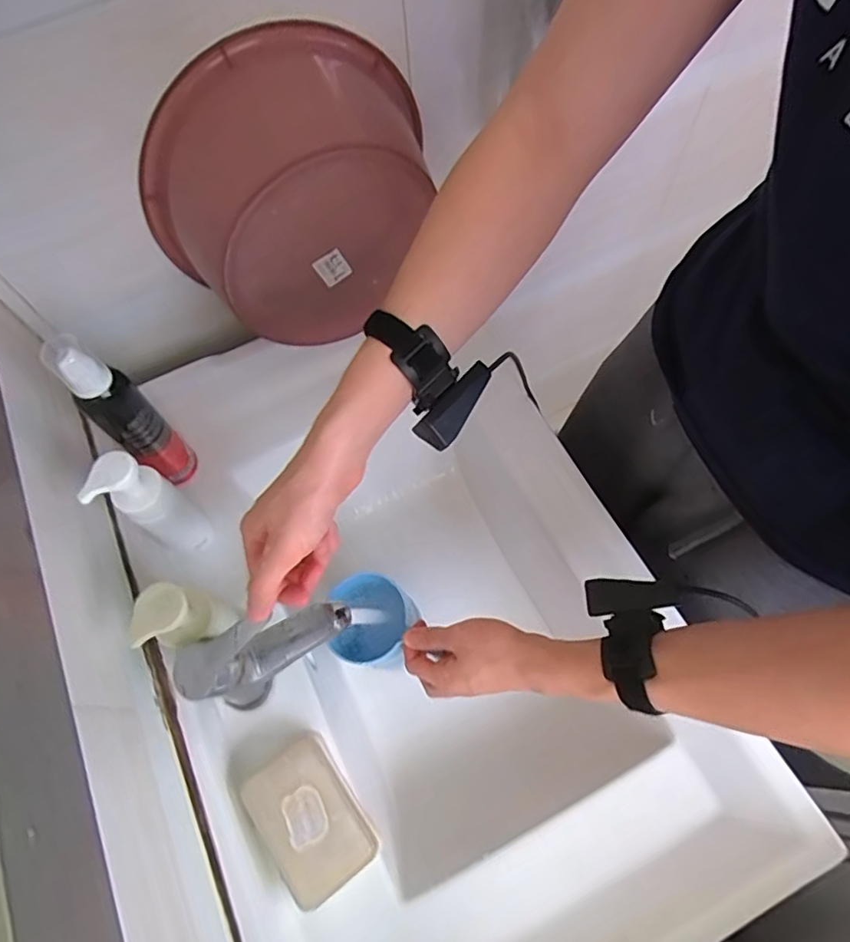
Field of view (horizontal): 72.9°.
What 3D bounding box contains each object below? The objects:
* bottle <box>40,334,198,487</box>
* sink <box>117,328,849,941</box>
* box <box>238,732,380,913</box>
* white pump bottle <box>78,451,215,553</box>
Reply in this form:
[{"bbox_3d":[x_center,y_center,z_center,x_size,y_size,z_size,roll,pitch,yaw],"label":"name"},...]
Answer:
[{"bbox_3d":[-0.293,-0.054,0.571,0.048,0.226,0.049,-33,68,-11],"label":"bottle"},{"bbox_3d":[-0.031,0.163,0.638,0.436,0.181,0.710,-25,67,-8],"label":"sink"},{"bbox_3d":[-0.099,0.298,0.498,0.082,0.036,0.118,-33,68,-11],"label":"box"},{"bbox_3d":[-0.264,0.037,0.562,0.046,0.175,0.054,35,72,17],"label":"white pump bottle"}]

